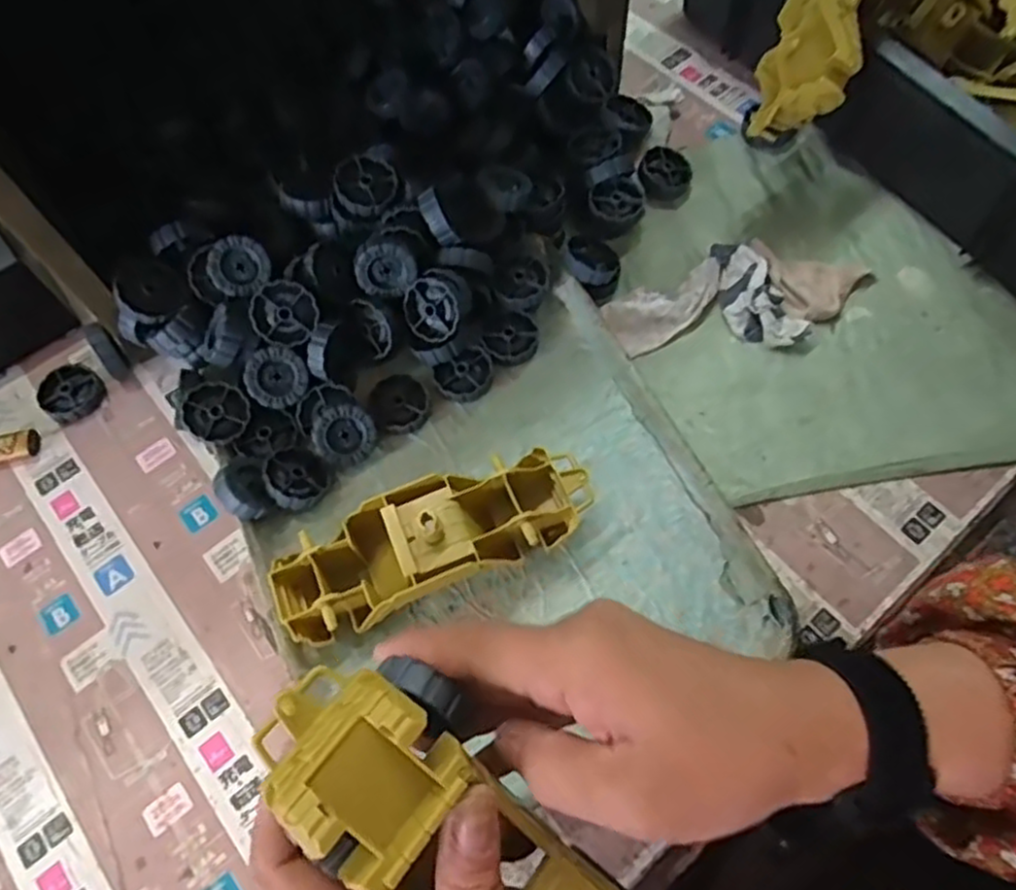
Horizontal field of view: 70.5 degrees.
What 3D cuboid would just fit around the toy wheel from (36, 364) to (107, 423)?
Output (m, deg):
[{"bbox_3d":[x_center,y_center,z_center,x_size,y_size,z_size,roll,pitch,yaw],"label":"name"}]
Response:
[{"bbox_3d":[-0.296,-0.036,0.486,0.038,0.013,0.039,-1,66,3],"label":"toy wheel"}]

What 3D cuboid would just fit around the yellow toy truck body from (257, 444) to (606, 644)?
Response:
[{"bbox_3d":[-0.039,0.054,0.403,0.177,0.054,0.056,-23,67,-7],"label":"yellow toy truck body"}]

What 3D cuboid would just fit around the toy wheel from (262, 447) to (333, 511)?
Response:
[{"bbox_3d":[-0.127,0.019,0.436,0.035,0.028,0.038,-1,66,3],"label":"toy wheel"}]

